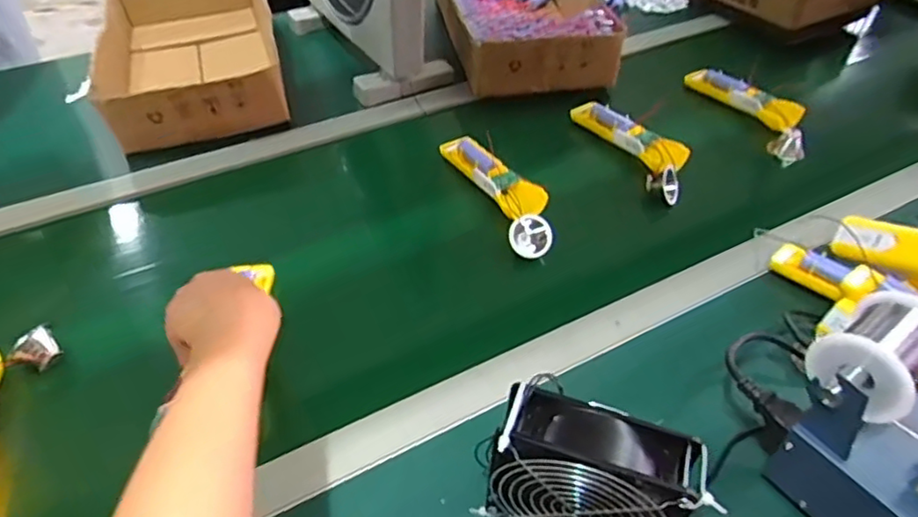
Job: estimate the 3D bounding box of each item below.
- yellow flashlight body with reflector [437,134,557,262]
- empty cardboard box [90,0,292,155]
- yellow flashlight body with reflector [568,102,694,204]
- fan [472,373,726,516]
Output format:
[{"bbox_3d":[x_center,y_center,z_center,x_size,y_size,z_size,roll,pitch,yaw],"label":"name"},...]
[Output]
[{"bbox_3d":[0.051,-0.084,0.732,0.063,0.031,0.216,-17,47,-17],"label":"yellow flashlight body with reflector"},{"bbox_3d":[-0.386,-0.304,0.901,0.223,0.081,0.402,-13,46,-14],"label":"empty cardboard box"},{"bbox_3d":[0.231,-0.153,0.800,0.072,0.038,0.208,-16,47,-17],"label":"yellow flashlight body with reflector"},{"bbox_3d":[0.084,0.151,0.417,0.130,0.124,0.059,15,46,13],"label":"fan"}]

